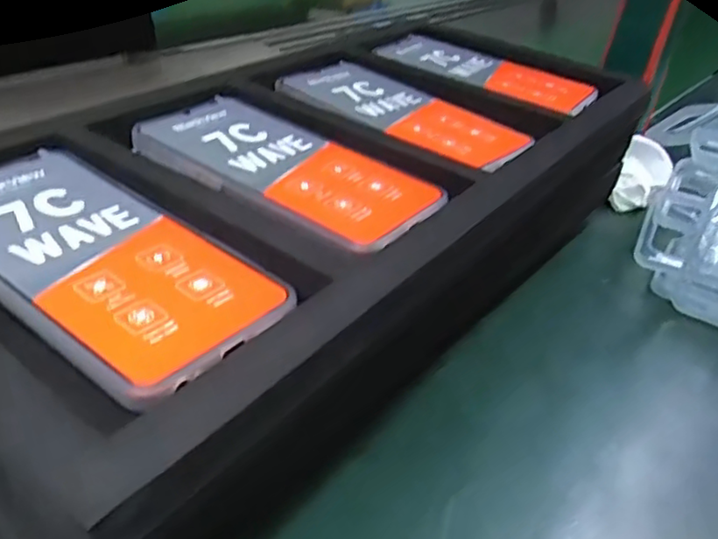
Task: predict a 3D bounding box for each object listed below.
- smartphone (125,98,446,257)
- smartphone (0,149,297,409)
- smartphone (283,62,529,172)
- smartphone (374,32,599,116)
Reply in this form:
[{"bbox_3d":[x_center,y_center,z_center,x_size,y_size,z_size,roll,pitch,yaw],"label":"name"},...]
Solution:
[{"bbox_3d":[-0.040,-0.055,0.336,0.169,0.004,0.077,28,40,28],"label":"smartphone"},{"bbox_3d":[-0.109,-0.006,0.261,0.164,0.012,0.076,29,40,28],"label":"smartphone"},{"bbox_3d":[0.028,-0.101,0.409,0.173,0.007,0.073,31,41,31],"label":"smartphone"},{"bbox_3d":[0.092,-0.151,0.486,0.173,0.006,0.076,29,40,28],"label":"smartphone"}]

